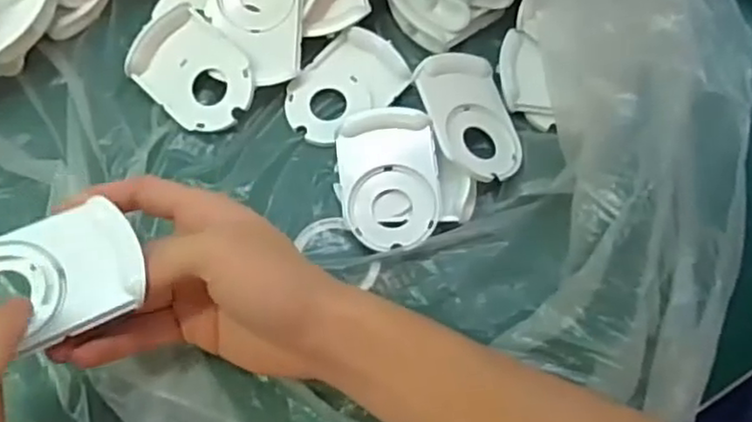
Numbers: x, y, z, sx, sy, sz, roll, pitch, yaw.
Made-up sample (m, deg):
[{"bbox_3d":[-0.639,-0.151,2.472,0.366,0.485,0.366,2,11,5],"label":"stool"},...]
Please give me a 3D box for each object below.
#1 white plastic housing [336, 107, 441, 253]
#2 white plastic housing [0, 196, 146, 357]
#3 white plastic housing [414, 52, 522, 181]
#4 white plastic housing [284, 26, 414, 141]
[{"bbox_3d":[0.008,-0.020,0.399,0.056,0.020,0.083,-7,66,-6],"label":"white plastic housing"},{"bbox_3d":[-0.146,0.029,0.303,0.079,0.012,0.056,-28,70,-14],"label":"white plastic housing"},{"bbox_3d":[0.058,-0.059,0.415,0.055,0.011,0.086,-6,67,-32],"label":"white plastic housing"},{"bbox_3d":[-0.021,-0.080,0.429,0.077,0.015,0.054,-39,73,-18],"label":"white plastic housing"}]

